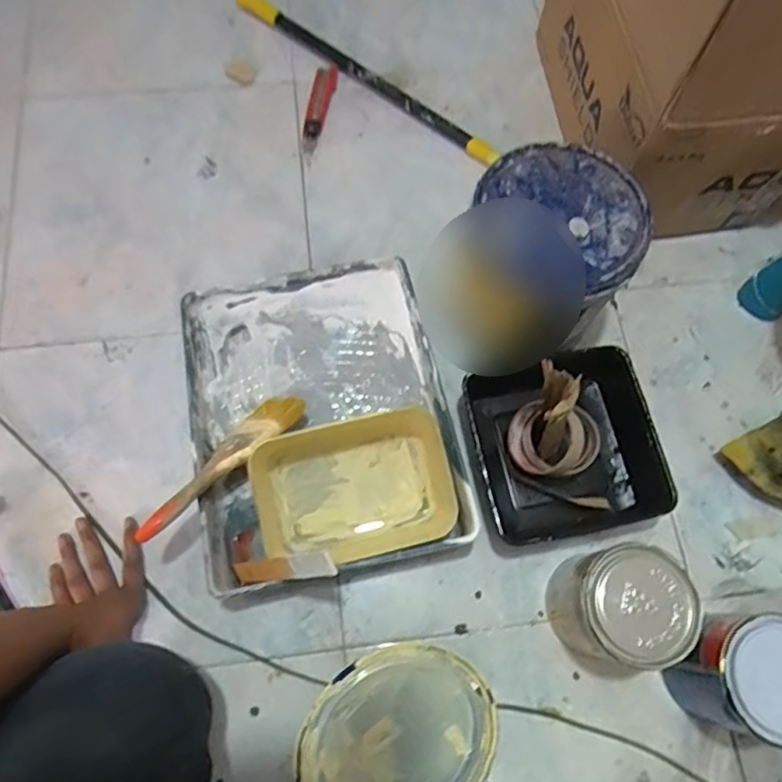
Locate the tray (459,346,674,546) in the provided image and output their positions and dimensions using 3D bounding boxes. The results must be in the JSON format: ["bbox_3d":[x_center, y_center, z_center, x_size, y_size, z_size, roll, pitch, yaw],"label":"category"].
[{"bbox_3d":[0.192,0.062,0.695,0.209,0.073,0.202,-10,71,-6],"label":"tray"}]

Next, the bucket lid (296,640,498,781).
[{"bbox_3d":[0.005,0.294,0.526,0.169,0.174,0.010,-38,118,-32],"label":"bucket lid"}]

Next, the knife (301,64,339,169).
[{"bbox_3d":[-0.104,-0.407,0.890,0.032,0.012,0.187,7,70,0],"label":"knife"}]

